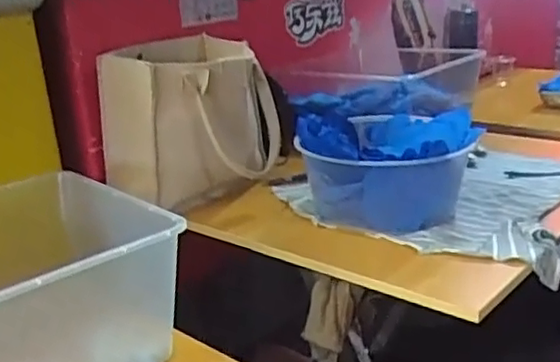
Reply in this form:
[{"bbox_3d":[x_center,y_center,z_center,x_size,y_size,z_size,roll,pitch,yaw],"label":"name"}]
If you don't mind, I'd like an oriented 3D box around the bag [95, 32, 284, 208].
[{"bbox_3d":[-0.123,-0.089,0.942,0.216,0.195,0.209,11,24,36],"label":"bag"}]

